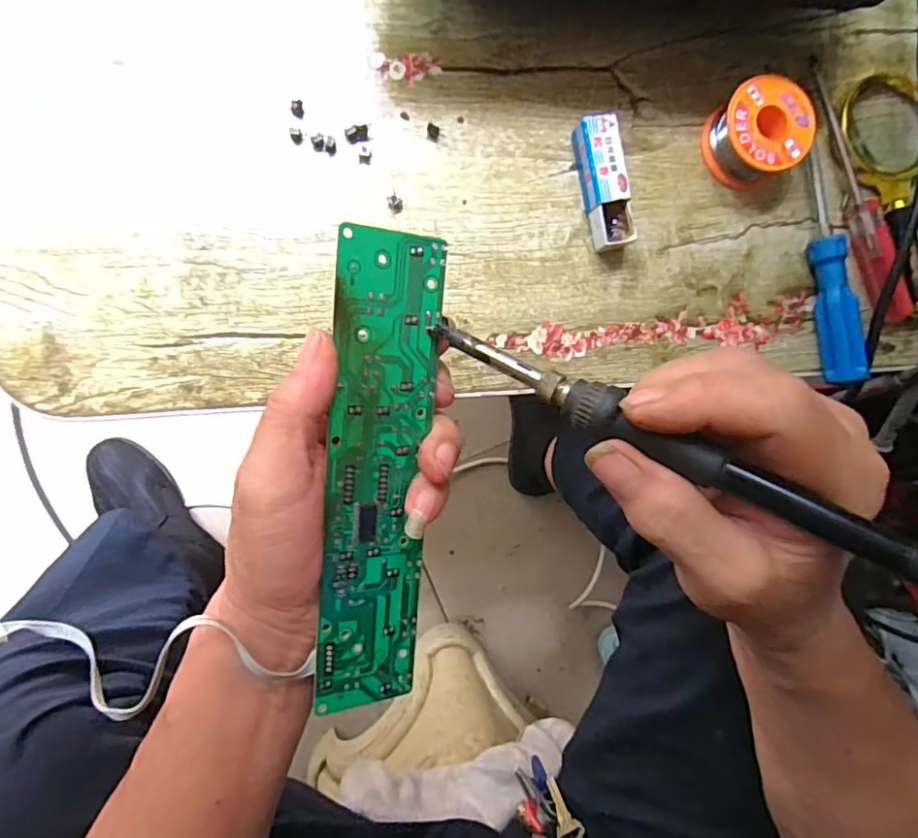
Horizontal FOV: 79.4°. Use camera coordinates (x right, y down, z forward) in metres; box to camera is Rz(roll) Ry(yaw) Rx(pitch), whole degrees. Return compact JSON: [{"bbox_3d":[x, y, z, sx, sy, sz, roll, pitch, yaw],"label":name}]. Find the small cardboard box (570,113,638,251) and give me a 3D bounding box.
[{"bbox_3d":[0.084,-0.136,0.323,0.023,0.023,0.071,-12,95,-9],"label":"small cardboard box"}]

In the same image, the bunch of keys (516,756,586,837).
[{"bbox_3d":[0.070,0.317,0.446,0.041,0.099,0.040,0,93,-9],"label":"bunch of keys"}]

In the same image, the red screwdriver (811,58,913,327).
[{"bbox_3d":[0.249,-0.141,0.345,0.018,0.022,0.167,-20,96,-8],"label":"red screwdriver"}]

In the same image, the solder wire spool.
[{"bbox_3d":[0.180,-0.172,0.331,0.055,0.029,0.052,0,93,-9],"label":"solder wire spool"}]

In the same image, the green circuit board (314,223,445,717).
[{"bbox_3d":[-0.034,0.027,0.238,0.044,0.004,0.204,1,99,-27],"label":"green circuit board"}]

